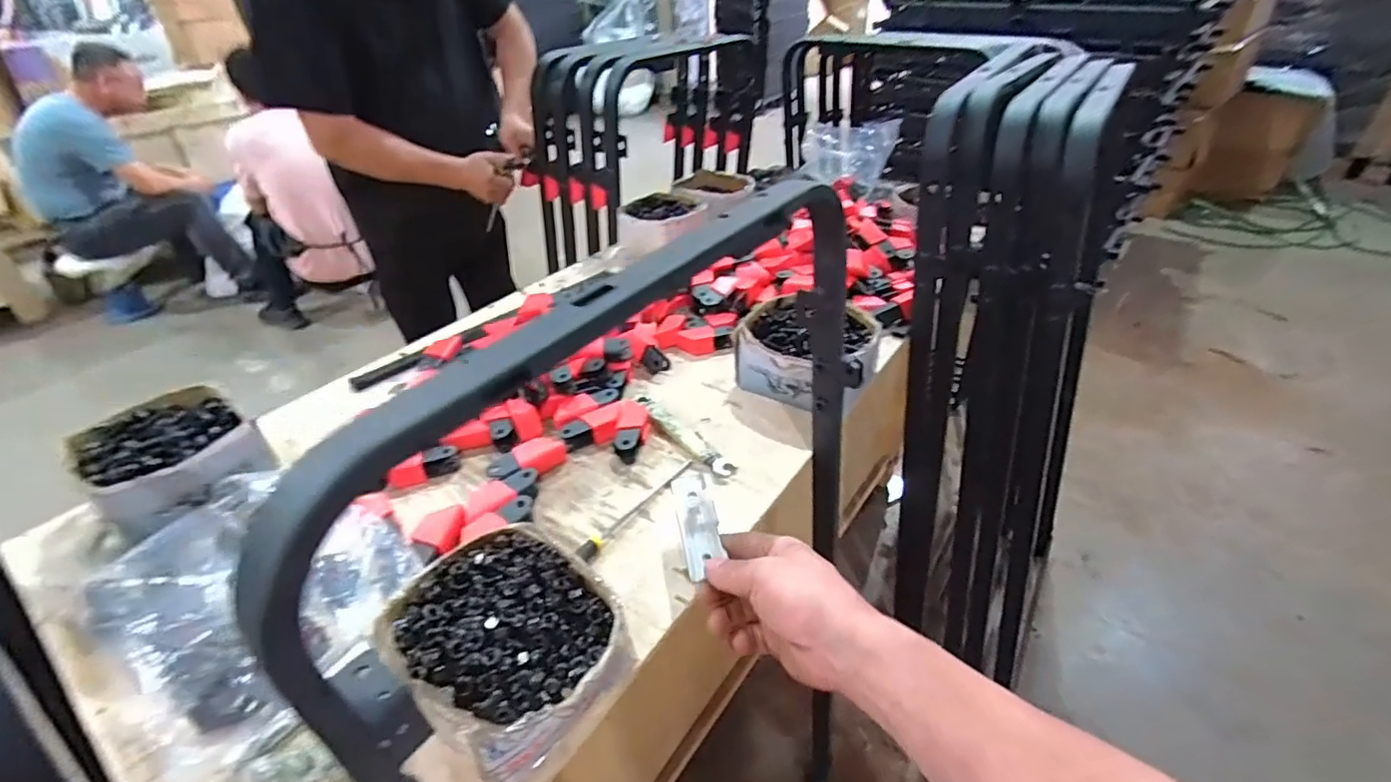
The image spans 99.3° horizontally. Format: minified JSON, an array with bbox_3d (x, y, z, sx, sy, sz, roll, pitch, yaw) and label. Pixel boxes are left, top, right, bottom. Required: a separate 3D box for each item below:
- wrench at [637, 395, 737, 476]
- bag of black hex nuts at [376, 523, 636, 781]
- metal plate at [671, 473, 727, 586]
[{"bbox_3d":[-0.018,0.046,0.689,0.029,0.013,0.173,-26,43,-29],"label":"wrench"},{"bbox_3d":[-0.138,0.189,0.445,0.160,0.081,0.137,28,46,34],"label":"bag of black hex nuts"},{"bbox_3d":[0.002,0.119,0.520,0.034,0.014,0.114,-6,37,-5],"label":"metal plate"}]

